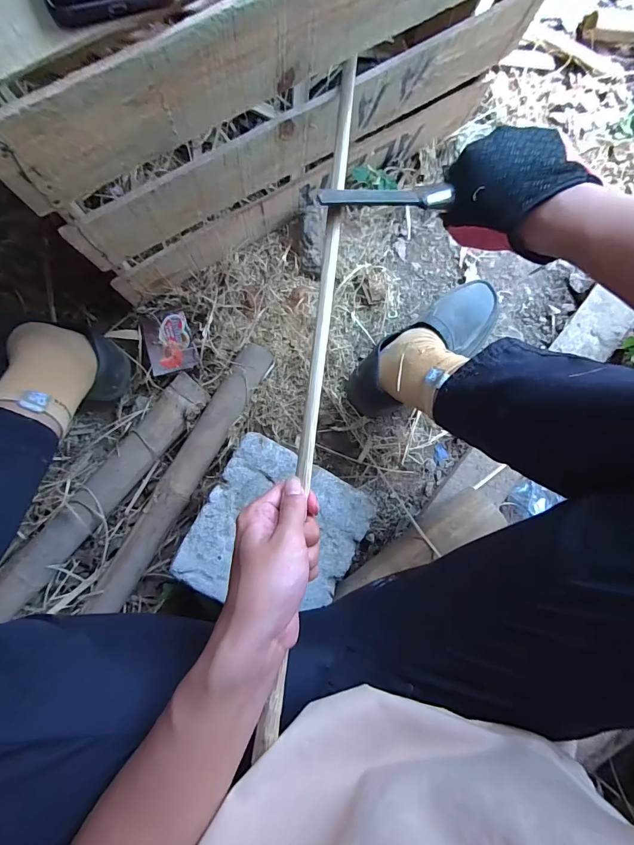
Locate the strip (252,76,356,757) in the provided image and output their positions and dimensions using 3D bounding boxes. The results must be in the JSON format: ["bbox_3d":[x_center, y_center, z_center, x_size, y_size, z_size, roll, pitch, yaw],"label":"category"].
[{"bbox_3d":[0.001,-0.056,0.341,0.016,0.015,0.594,7,80,-3],"label":"strip"}]

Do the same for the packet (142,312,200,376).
[{"bbox_3d":[-0.211,-0.113,0.565,0.066,0.011,0.080,-18,89,-4],"label":"packet"}]

